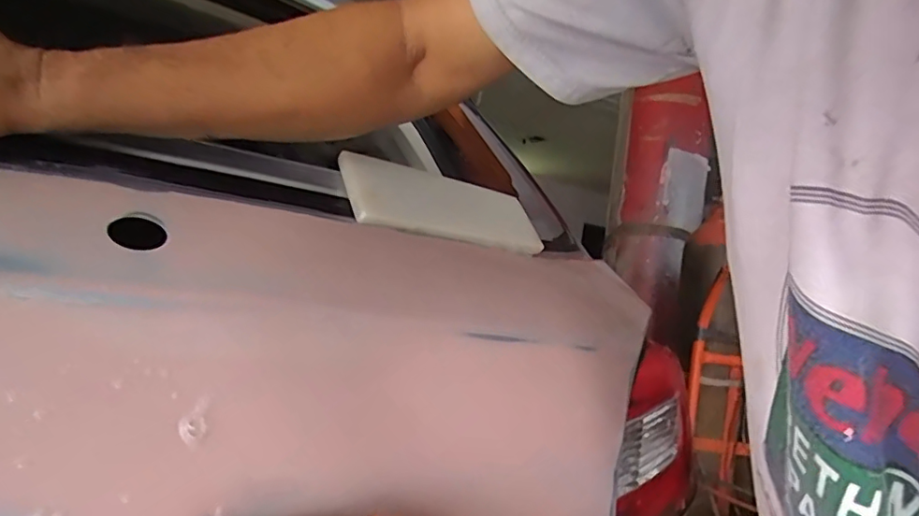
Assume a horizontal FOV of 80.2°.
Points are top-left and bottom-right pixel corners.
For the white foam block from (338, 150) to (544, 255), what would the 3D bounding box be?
[{"bbox_3d":[-0.010,-0.047,0.481,0.188,0.078,0.012,9,-43,-37],"label":"white foam block"}]

